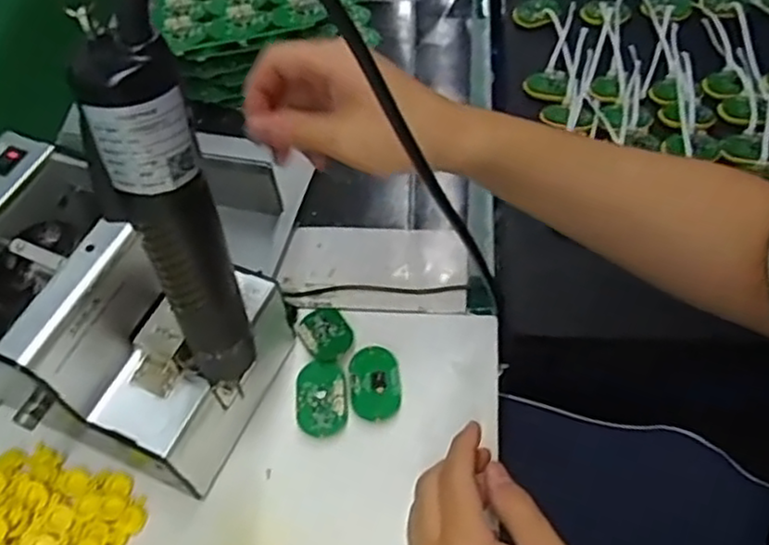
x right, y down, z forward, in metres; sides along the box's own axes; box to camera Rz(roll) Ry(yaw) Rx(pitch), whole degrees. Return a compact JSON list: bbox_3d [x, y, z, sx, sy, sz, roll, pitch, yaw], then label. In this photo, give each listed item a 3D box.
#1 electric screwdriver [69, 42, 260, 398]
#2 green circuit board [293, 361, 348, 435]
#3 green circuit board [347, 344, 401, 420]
[{"bbox_3d":[-0.092,-0.010,0.321,0.042,0.195,0.028,-21,54,-14],"label":"electric screwdriver"},{"bbox_3d":[-0.043,0.083,0.467,0.033,0.005,0.050,-7,51,-2],"label":"green circuit board"},{"bbox_3d":[-0.006,0.072,0.472,0.033,0.006,0.053,-7,51,-3],"label":"green circuit board"}]

